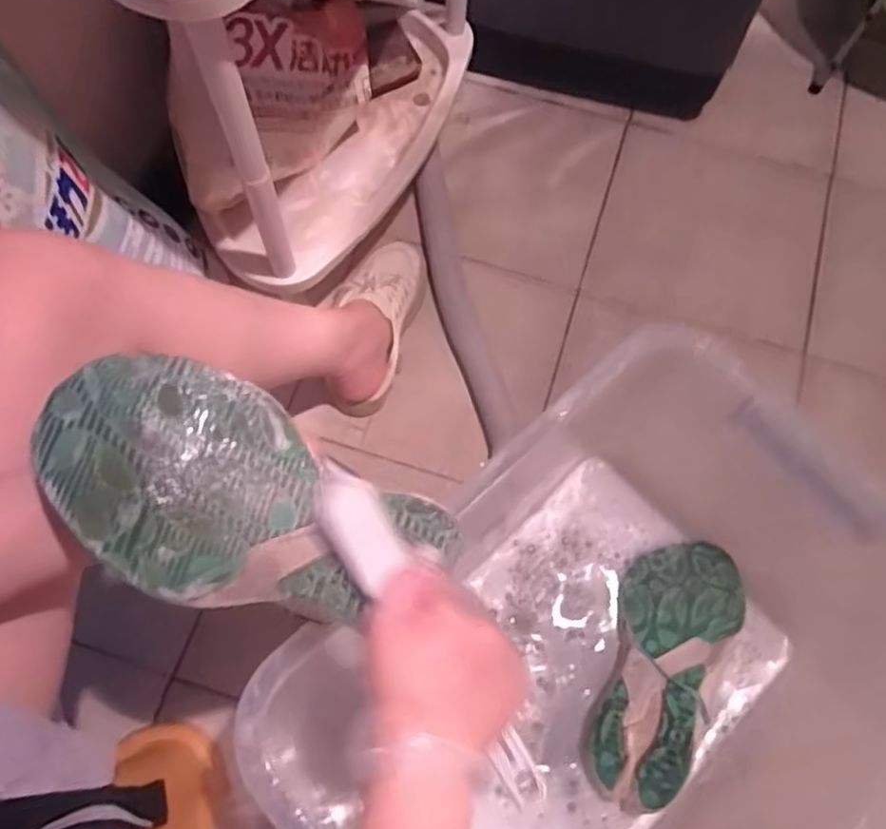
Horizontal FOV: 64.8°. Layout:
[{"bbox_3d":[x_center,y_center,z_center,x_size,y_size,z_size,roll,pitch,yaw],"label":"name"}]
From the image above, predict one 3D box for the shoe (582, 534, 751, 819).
[{"bbox_3d":[0.207,0.235,0.666,0.107,0.060,0.259,25,71,10],"label":"shoe"}]

